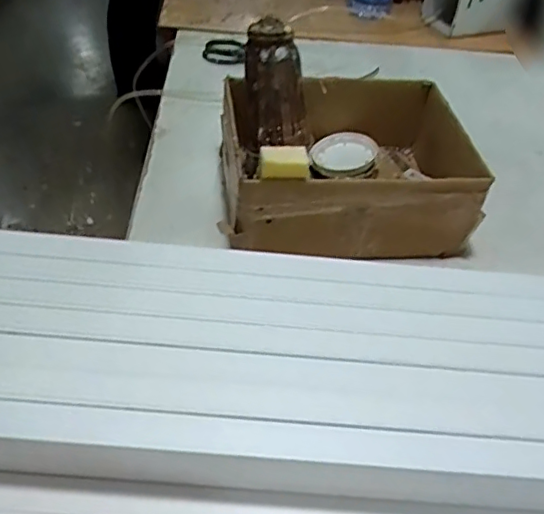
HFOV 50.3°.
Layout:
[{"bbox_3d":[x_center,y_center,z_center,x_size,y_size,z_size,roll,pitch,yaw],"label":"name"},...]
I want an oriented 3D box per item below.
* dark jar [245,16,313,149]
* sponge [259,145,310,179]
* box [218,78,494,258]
[{"bbox_3d":[0.005,-0.204,0.701,0.066,0.157,0.055,-32,34,-32],"label":"dark jar"},{"bbox_3d":[0.013,-0.109,0.666,0.058,0.025,0.032,-6,46,-13],"label":"sponge"},{"bbox_3d":[0.098,-0.123,0.791,0.309,0.124,0.250,-1,45,-9],"label":"box"}]

